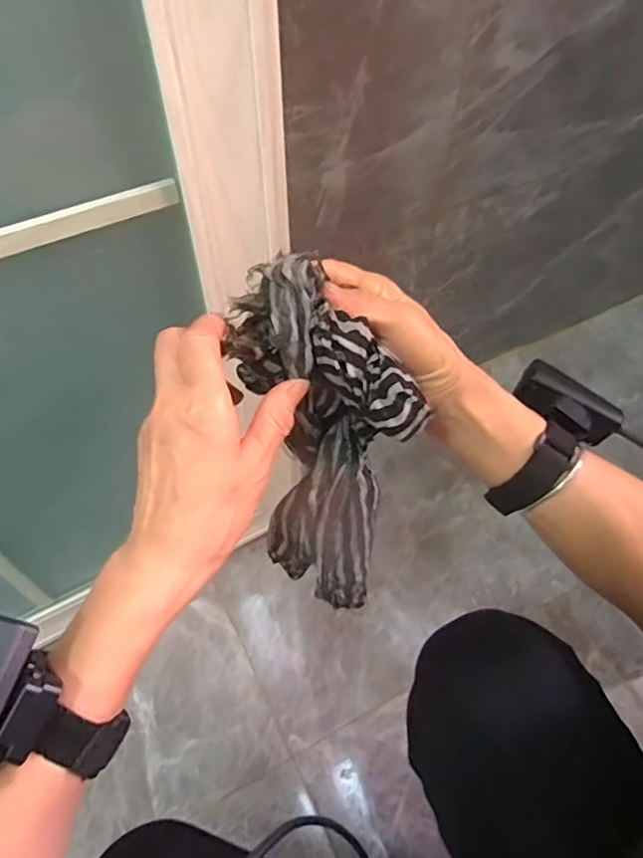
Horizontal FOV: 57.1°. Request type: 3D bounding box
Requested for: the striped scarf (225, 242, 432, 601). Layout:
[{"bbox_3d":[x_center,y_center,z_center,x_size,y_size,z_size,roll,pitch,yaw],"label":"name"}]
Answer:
[{"bbox_3d":[0.008,0.019,0.359,0.091,0.233,0.067,-11,29,-8],"label":"striped scarf"}]

